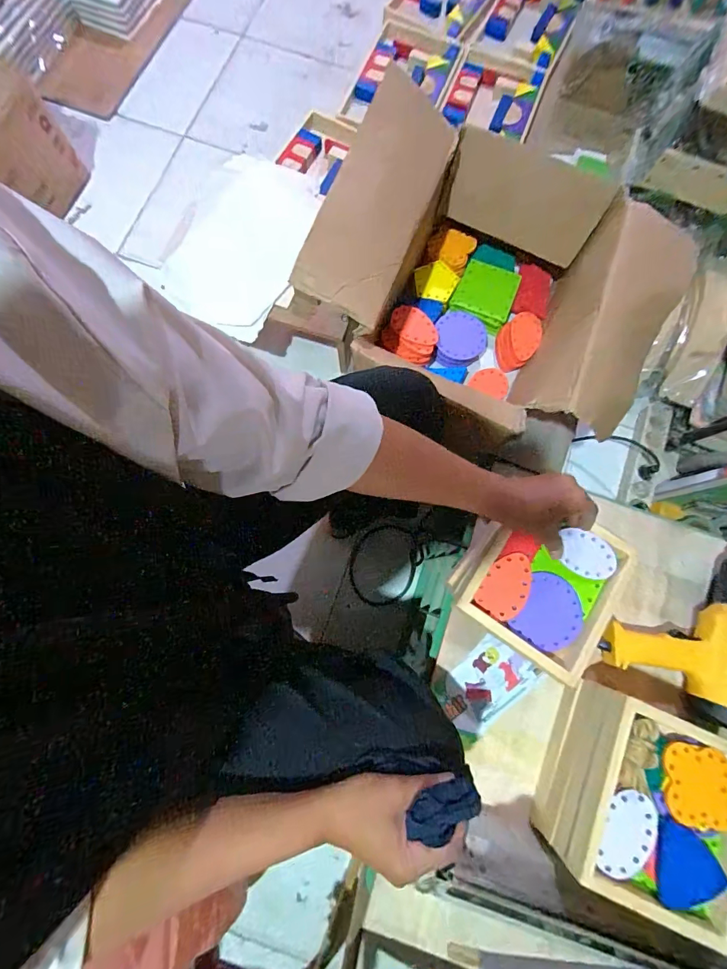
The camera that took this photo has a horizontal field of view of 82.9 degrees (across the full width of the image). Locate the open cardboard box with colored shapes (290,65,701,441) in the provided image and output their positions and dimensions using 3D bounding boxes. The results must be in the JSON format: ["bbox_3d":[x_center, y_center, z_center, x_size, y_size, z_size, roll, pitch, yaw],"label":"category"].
[{"bbox_3d":[0.181,-0.293,0.609,0.467,0.243,0.394,17,78,2],"label":"open cardboard box with colored shapes"}]

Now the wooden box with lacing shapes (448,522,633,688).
[{"bbox_3d":[0.217,0.116,0.508,0.171,0.051,0.182,30,78,5],"label":"wooden box with lacing shapes"}]

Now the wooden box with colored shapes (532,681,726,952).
[{"bbox_3d":[0.316,0.350,0.473,0.154,0.119,0.189,24,78,4],"label":"wooden box with colored shapes"}]

